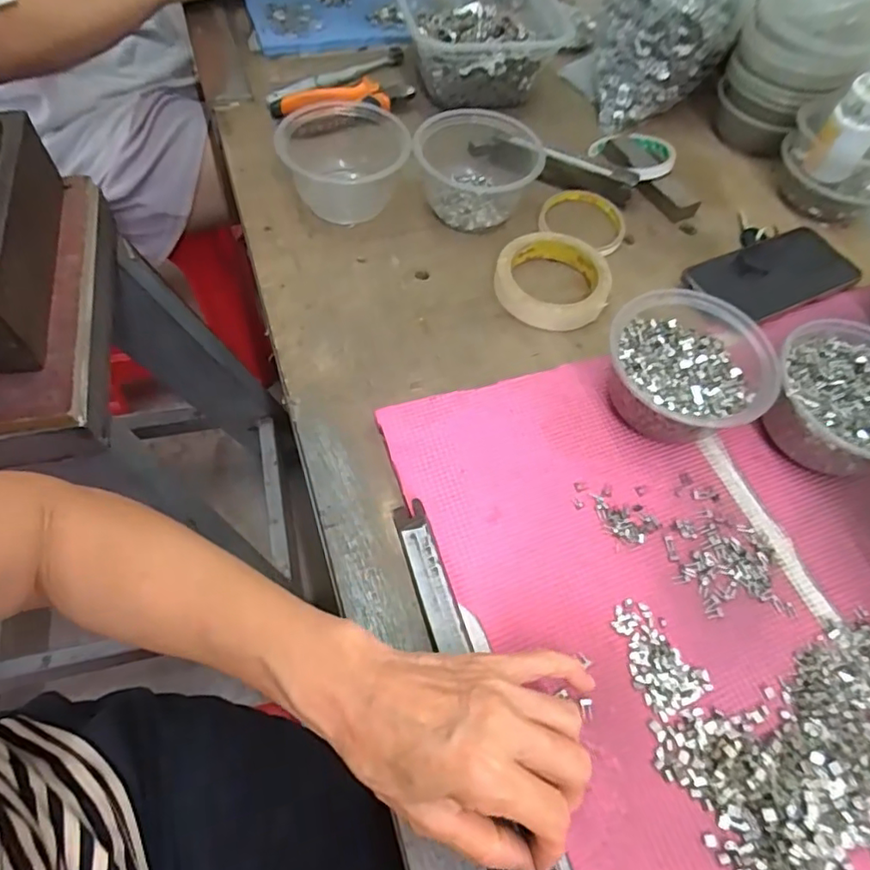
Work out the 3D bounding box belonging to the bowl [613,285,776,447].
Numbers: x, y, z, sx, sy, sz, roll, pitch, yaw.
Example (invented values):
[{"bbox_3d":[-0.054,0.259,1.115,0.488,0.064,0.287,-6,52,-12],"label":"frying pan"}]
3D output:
[{"bbox_3d":[0.181,-0.045,0.425,0.110,0.062,0.104,2,59,-4],"label":"bowl"}]

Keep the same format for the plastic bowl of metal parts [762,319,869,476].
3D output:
[{"bbox_3d":[0.300,-0.025,0.425,0.110,0.056,0.115,2,59,-4],"label":"plastic bowl of metal parts"}]

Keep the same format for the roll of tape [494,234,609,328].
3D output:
[{"bbox_3d":[0.103,-0.138,0.507,0.096,0.018,0.099,1,59,-2],"label":"roll of tape"}]

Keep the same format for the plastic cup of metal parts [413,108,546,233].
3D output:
[{"bbox_3d":[0.041,-0.255,0.548,0.111,0.058,0.109,2,59,-4],"label":"plastic cup of metal parts"}]

